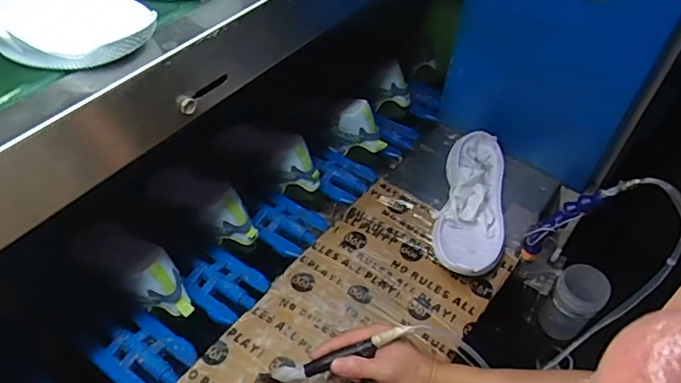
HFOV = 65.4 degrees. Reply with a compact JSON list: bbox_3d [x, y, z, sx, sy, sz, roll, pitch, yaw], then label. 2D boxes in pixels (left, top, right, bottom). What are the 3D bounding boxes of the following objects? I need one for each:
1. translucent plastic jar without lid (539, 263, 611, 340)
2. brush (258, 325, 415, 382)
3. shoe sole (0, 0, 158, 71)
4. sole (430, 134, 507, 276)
[{"bbox_3d":[0.368,0.175,0.838,0.070,0.117,0.068,2,51,-3],"label":"translucent plastic jar without lid"},{"bbox_3d":[-0.005,0.185,0.597,0.180,0.018,0.020,-23,50,6],"label":"brush"},{"bbox_3d":[-0.259,-0.160,0.444,0.230,0.043,0.095,29,54,18],"label":"shoe sole"},{"bbox_3d":[0.204,0.018,0.809,0.103,0.047,0.273,14,51,8],"label":"sole"}]

